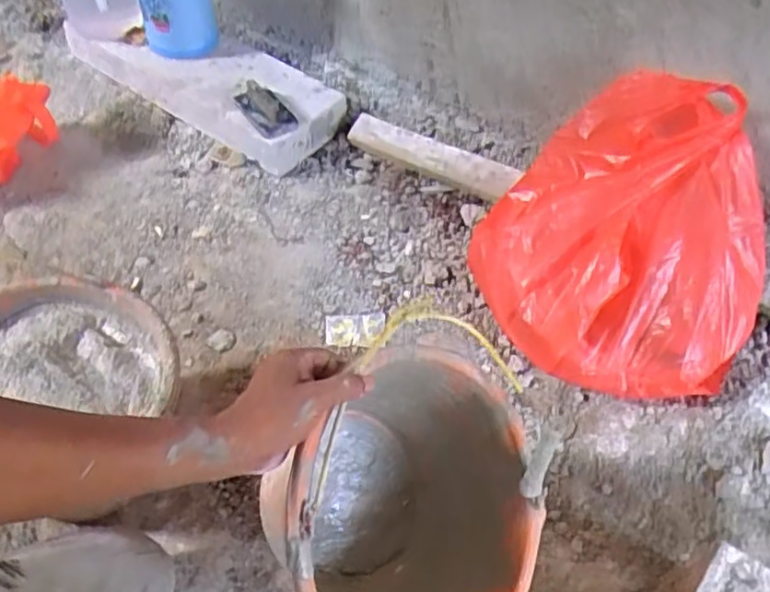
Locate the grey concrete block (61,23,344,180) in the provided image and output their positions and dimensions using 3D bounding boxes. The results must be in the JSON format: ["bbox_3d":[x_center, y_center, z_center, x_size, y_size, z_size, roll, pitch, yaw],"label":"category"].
[{"bbox_3d":[-0.405,-0.476,1.414,0.690,0.122,0.233,33,58,27],"label":"grey concrete block"}]

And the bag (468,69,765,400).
[{"bbox_3d":[0.316,-0.073,0.856,0.327,0.255,0.364,-26,54,-21],"label":"bag"}]

